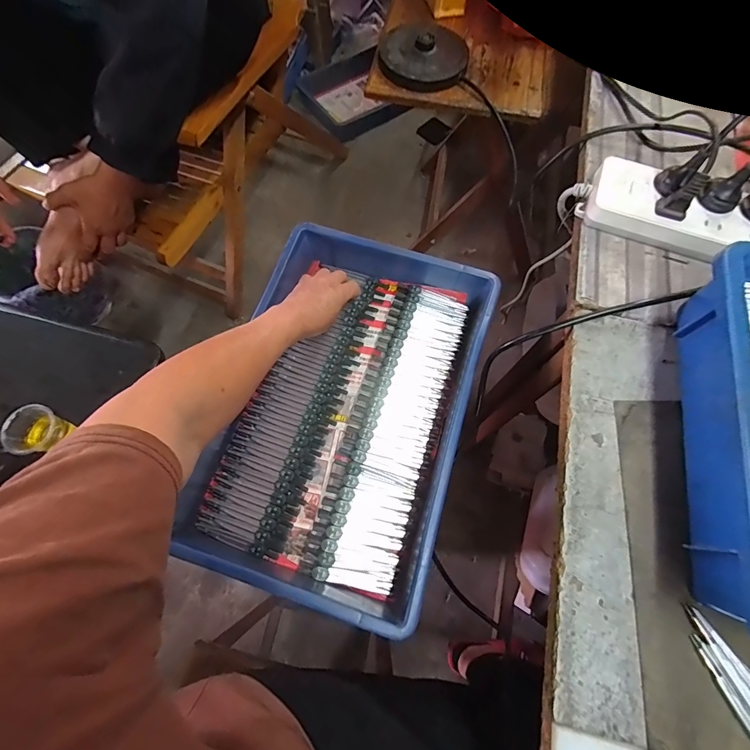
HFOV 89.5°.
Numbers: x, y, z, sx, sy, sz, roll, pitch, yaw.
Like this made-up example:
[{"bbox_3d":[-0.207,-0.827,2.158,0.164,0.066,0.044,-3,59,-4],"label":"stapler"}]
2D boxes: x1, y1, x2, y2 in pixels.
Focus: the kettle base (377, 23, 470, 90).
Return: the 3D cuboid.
[{"bbox_3d":[0.081,-0.532,0.616,0.142,0.028,0.147,8,70,3],"label":"kettle base"}]

